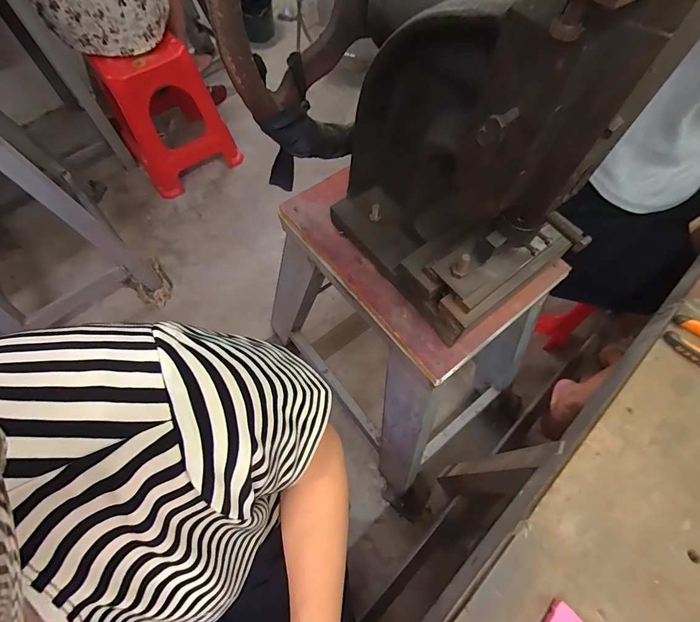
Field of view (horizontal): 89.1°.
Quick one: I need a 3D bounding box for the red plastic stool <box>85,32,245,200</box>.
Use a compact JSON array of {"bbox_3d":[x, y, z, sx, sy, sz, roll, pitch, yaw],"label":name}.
[{"bbox_3d":[-0.742,-0.799,1.440,0.393,0.472,0.345,-32,68,-15],"label":"red plastic stool"}]

